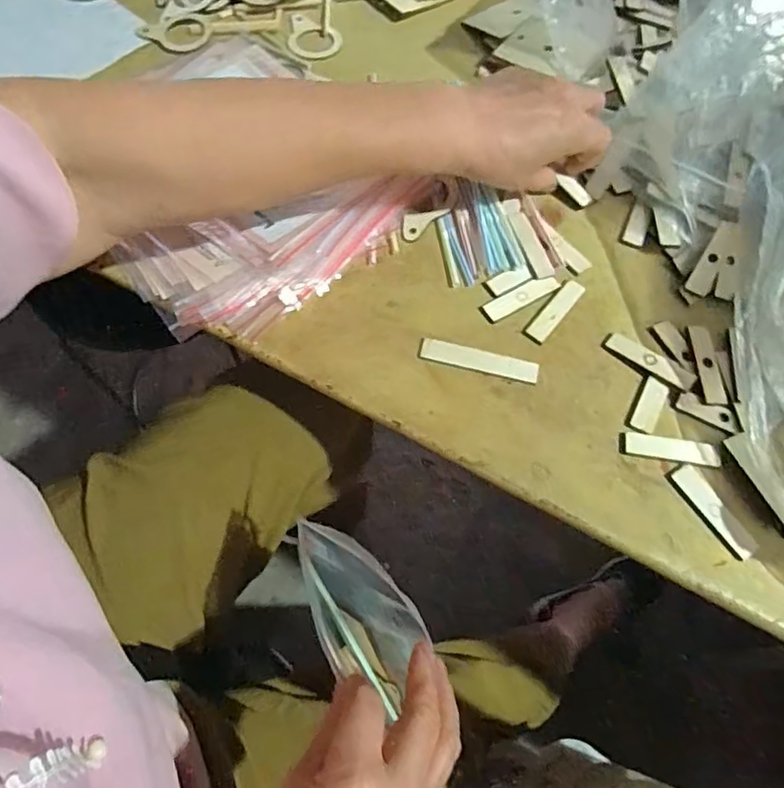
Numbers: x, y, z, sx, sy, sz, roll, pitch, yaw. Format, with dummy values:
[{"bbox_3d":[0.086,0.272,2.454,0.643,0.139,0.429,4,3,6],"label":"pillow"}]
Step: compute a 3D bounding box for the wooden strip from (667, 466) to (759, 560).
[{"bbox_3d":[0.196,0.071,0.347,0.018,0.004,0.062,-30,69,-13],"label":"wooden strip"}]

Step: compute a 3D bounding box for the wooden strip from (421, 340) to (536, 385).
[{"bbox_3d":[0.059,-0.023,0.387,0.079,0.004,0.015,13,66,6],"label":"wooden strip"}]

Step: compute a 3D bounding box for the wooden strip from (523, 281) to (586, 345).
[{"bbox_3d":[0.117,-0.060,0.409,0.015,0.004,0.060,38,70,16],"label":"wooden strip"}]

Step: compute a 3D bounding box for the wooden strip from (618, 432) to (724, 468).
[{"bbox_3d":[0.177,0.035,0.362,0.061,0.004,0.014,8,65,4],"label":"wooden strip"}]

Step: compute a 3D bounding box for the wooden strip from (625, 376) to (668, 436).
[{"bbox_3d":[0.169,0.007,0.375,0.017,0.004,0.040,28,68,12],"label":"wooden strip"}]

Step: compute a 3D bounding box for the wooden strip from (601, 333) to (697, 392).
[{"bbox_3d":[0.174,-0.022,0.387,0.062,0.004,0.015,34,84,21],"label":"wooden strip"}]

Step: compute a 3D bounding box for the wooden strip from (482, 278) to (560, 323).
[{"bbox_3d":[0.094,-0.070,0.410,0.059,0.004,0.016,-27,68,-12],"label":"wooden strip"}]

